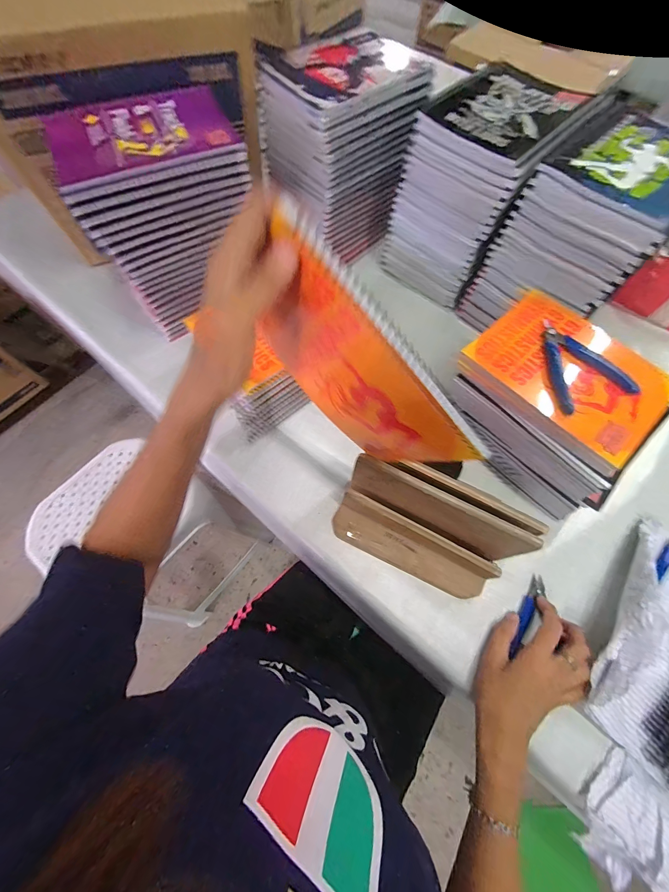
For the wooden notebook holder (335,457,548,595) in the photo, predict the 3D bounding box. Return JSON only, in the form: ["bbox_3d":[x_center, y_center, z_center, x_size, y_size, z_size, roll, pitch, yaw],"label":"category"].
[{"bbox_3d":[0.105,0.096,0.392,0.206,0.116,0.097,23,69,8],"label":"wooden notebook holder"}]

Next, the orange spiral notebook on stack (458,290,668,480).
[{"bbox_3d":[0.278,-0.089,0.399,0.159,0.026,0.202,-41,72,-15],"label":"orange spiral notebook on stack"}]

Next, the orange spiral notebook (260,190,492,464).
[{"bbox_3d":[0.017,-0.060,0.267,0.202,0.134,0.020,46,68,-20],"label":"orange spiral notebook"}]

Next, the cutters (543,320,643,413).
[{"bbox_3d":[0.276,-0.100,0.386,0.092,0.011,0.117,-16,69,-8],"label":"cutters"}]

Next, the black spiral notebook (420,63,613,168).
[{"bbox_3d":[0.226,-0.431,0.428,0.184,0.010,0.160,-42,74,-17],"label":"black spiral notebook"}]

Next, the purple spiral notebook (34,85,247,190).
[{"bbox_3d":[-0.221,-0.357,0.385,0.199,0.014,0.148,-22,69,-10],"label":"purple spiral notebook"}]

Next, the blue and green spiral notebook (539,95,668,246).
[{"bbox_3d":[0.359,-0.334,0.396,0.158,0.020,0.197,42,74,14],"label":"blue and green spiral notebook"}]

